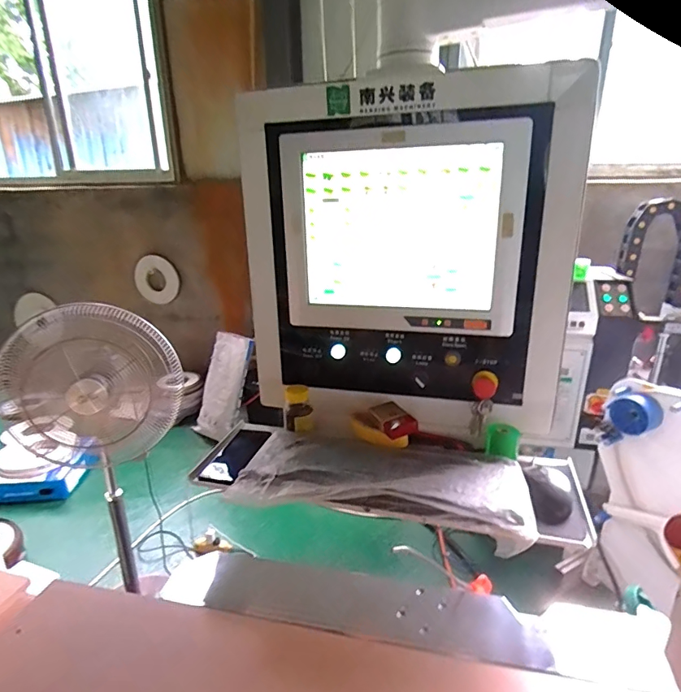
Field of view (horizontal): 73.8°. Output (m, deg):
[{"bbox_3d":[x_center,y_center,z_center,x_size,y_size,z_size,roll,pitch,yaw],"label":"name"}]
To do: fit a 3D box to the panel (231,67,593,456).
[{"bbox_3d":[0.091,-0.149,0.818,0.603,0.592,0.116,8,21,22],"label":"panel"}]

